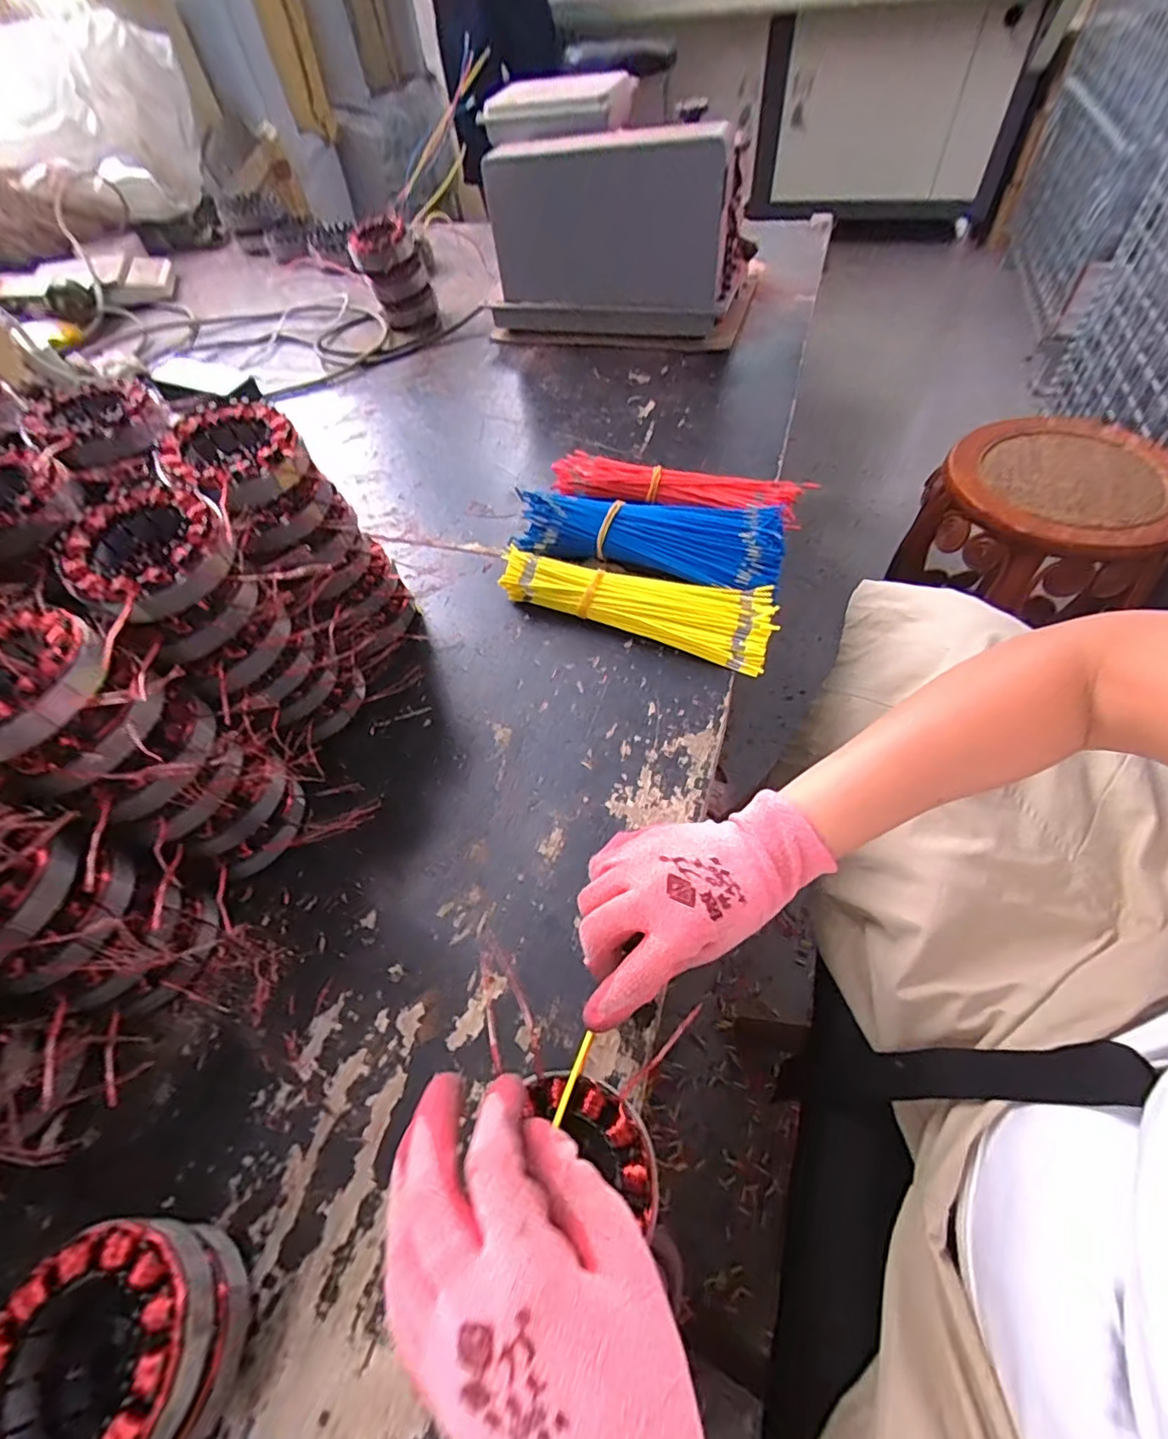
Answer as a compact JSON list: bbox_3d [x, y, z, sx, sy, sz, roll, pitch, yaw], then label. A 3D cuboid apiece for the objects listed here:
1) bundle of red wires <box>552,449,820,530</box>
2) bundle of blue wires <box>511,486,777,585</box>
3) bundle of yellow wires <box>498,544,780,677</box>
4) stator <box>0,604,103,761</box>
[{"bbox_3d":[0.092,-0.232,0.596,0.251,0.033,0.057,14,58,14],"label":"bundle of red wires"},{"bbox_3d":[0.057,-0.168,0.544,0.243,0.046,0.096,7,57,10],"label":"bundle of blue wires"},{"bbox_3d":[0.047,-0.107,0.512,0.236,0.034,0.073,21,60,18],"label":"bundle of yellow wires"},{"bbox_3d":[-0.293,-0.022,0.297,0.090,0.022,0.081,31,64,23],"label":"stator"}]

